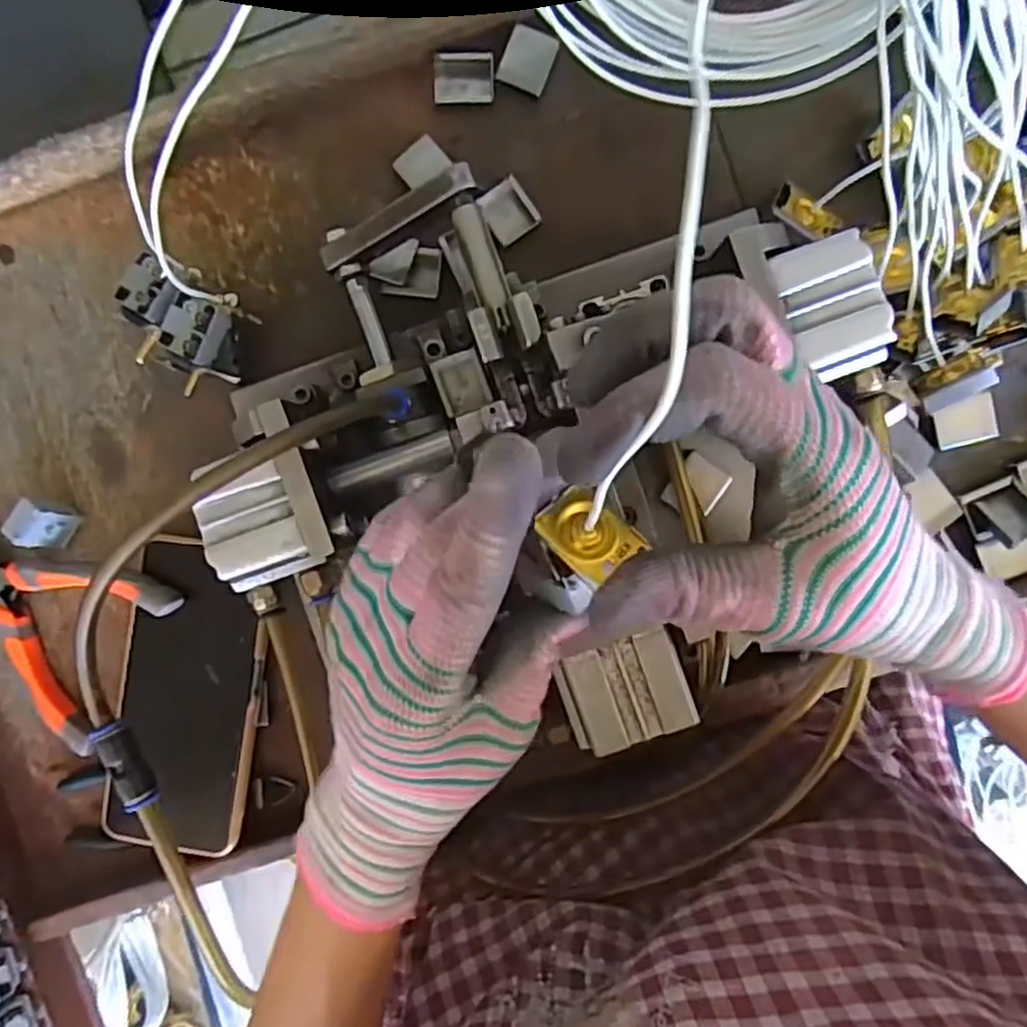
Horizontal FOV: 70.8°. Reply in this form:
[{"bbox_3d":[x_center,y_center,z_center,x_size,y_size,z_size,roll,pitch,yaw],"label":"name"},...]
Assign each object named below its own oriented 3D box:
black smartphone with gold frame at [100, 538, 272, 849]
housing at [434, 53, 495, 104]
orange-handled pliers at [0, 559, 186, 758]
[{"bbox_3d":[-0.175,0.098,0.390,0.077,0.011,0.159,8,90,11],"label":"black smartphone with gold frame"},{"bbox_3d":[-0.026,-0.233,0.385,0.032,0.007,0.026,1,93,2],"label":"housing"},{"bbox_3d":[-0.261,0.049,0.393,0.140,0.032,0.101,32,94,0],"label":"orange-handled pliers"}]

